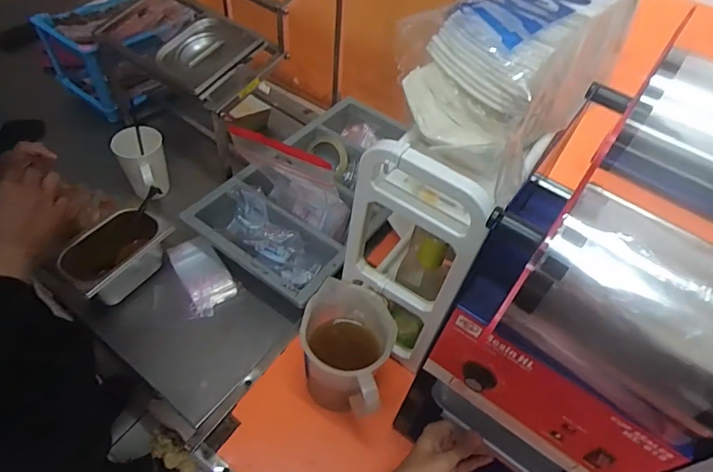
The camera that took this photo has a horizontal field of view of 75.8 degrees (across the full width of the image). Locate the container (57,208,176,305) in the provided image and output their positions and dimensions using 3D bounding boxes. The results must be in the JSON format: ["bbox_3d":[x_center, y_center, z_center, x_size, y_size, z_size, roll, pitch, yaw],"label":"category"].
[{"bbox_3d":[-0.396,0.037,0.774,0.113,0.084,0.162,32,56,19],"label":"container"}]

